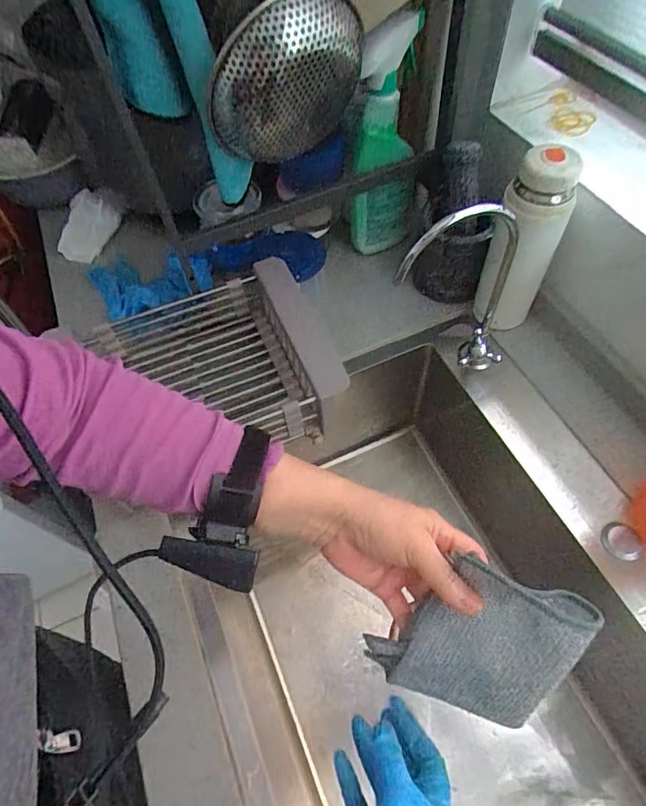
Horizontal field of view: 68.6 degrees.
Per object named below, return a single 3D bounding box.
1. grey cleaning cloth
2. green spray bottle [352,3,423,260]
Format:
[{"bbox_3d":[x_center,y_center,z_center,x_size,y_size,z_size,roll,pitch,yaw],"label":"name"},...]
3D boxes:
[{"bbox_3d":[0.104,0.176,0.346,0.116,0.148,0.016,24,29,19],"label":"grey cleaning cloth"},{"bbox_3d":[0.075,-0.320,0.613,0.088,0.292,0.089,9,60,10],"label":"green spray bottle"}]

